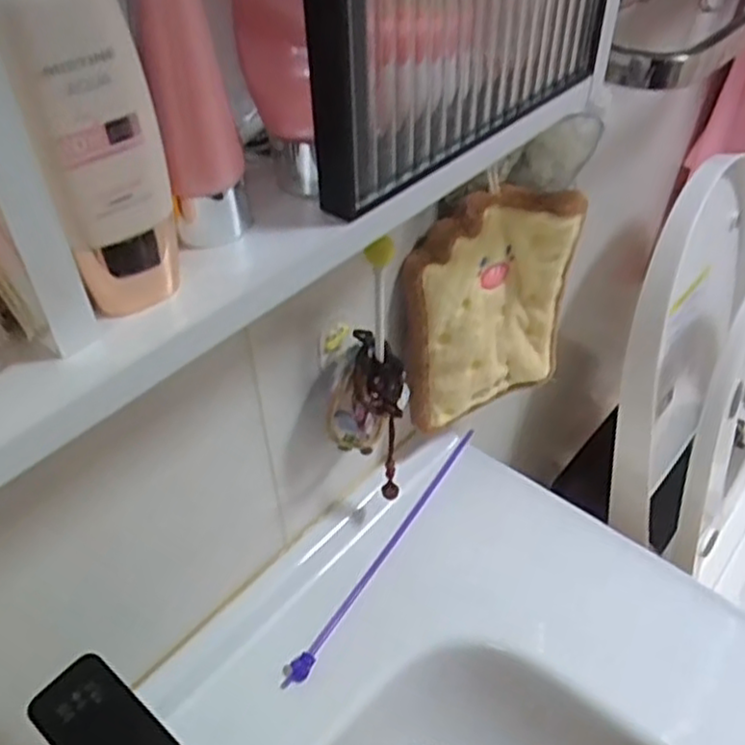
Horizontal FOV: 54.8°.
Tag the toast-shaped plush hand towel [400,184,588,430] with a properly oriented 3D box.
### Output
[{"bbox_3d":[0.096,-0.053,0.607,0.149,0.197,0.045,-18,46,-17],"label":"toast-shaped plush hand towel"}]

